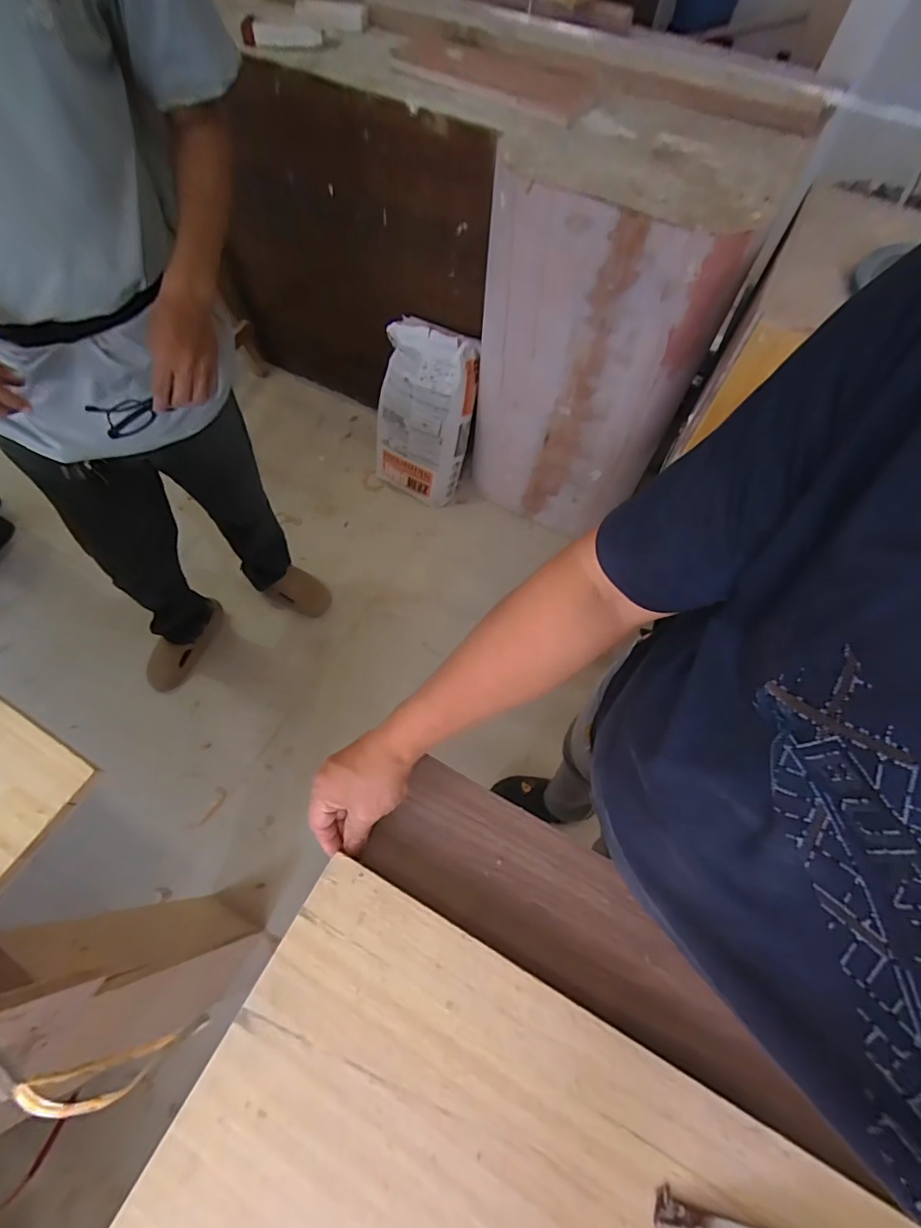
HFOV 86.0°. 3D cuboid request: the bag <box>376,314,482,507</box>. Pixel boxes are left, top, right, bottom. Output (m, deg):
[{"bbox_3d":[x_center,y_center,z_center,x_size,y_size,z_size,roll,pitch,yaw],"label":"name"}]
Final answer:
[{"bbox_3d":[-0.108,-0.570,1.442,0.286,0.485,0.105,29,47,17],"label":"bag"}]

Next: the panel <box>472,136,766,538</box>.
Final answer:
[{"bbox_3d":[0.258,-0.532,1.217,0.496,0.797,0.138,31,67,12],"label":"panel"}]

